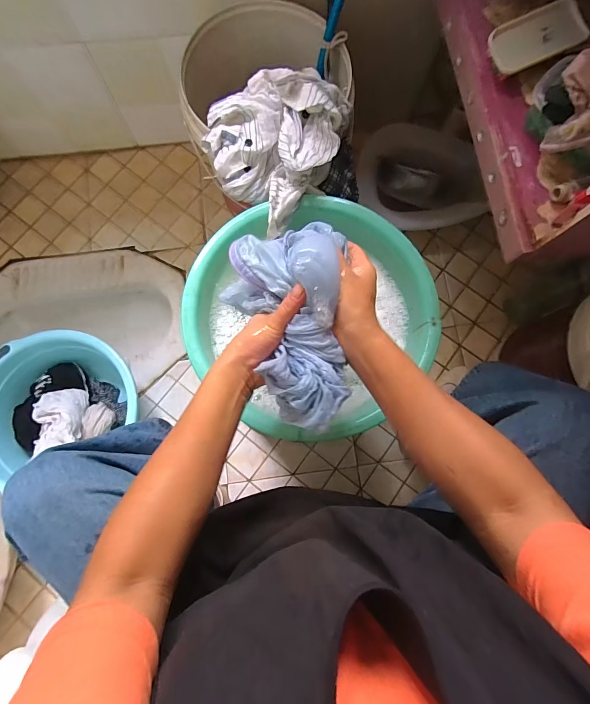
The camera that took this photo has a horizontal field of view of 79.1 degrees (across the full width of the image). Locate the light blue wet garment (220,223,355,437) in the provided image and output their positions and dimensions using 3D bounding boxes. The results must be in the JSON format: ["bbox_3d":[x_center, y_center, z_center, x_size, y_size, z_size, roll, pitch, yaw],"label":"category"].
[{"bbox_3d":[-0.001,-0.030,0.361,0.120,0.075,0.208,-12,80,-4],"label":"light blue wet garment"}]

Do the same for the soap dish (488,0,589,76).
[{"bbox_3d":[0.348,-0.454,0.514,0.134,0.027,0.067,-21,79,-6],"label":"soap dish"}]

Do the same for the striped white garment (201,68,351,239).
[{"bbox_3d":[-0.016,-0.321,0.538,0.218,0.092,0.199,-40,82,-9],"label":"striped white garment"}]

